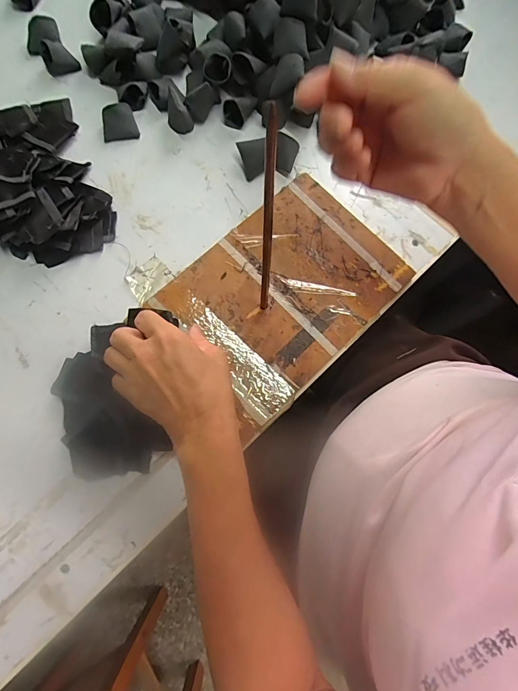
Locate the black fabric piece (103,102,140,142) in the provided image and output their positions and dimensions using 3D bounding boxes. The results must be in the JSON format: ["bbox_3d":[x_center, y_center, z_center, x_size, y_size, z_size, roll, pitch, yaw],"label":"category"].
[{"bbox_3d":[-0.169,-0.266,0.416,0.040,0.021,0.034,-16,78,-5],"label":"black fabric piece"}]

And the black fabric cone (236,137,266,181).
[{"bbox_3d":[-0.006,-0.223,0.415,0.031,0.024,0.035,-13,77,-5],"label":"black fabric cone"}]

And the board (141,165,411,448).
[{"bbox_3d":[0.025,-0.061,0.383,0.244,0.012,0.177,-43,81,-11],"label":"board"}]

